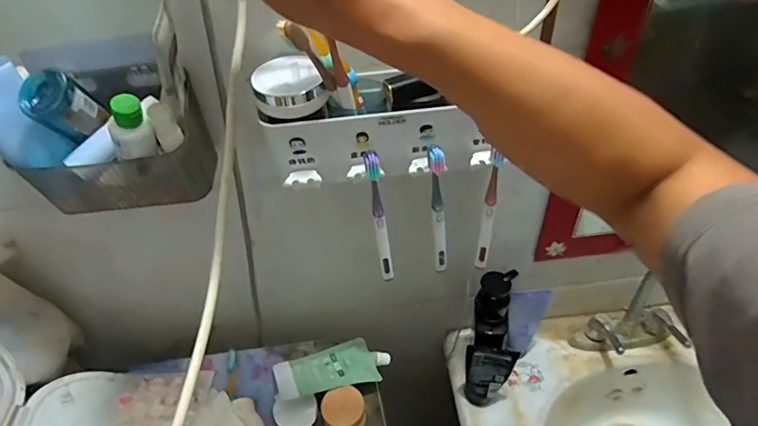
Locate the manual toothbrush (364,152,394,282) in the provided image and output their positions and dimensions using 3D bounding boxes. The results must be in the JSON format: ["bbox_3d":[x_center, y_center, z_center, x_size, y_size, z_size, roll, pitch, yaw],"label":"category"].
[{"bbox_3d":[0.001,0.008,0.498,0.015,0.173,0.027,-13,44,-7],"label":"manual toothbrush"}]

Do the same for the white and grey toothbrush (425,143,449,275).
[{"bbox_3d":[0.065,0.002,0.501,0.021,0.171,0.020,-6,44,0],"label":"white and grey toothbrush"}]

